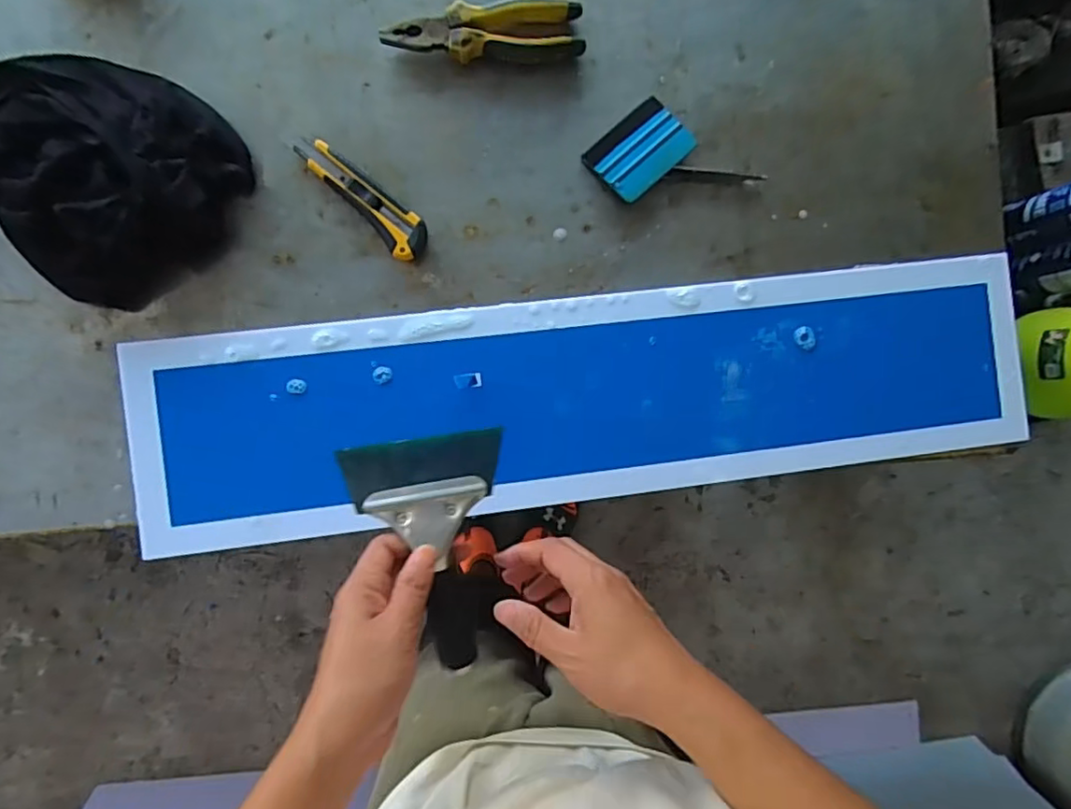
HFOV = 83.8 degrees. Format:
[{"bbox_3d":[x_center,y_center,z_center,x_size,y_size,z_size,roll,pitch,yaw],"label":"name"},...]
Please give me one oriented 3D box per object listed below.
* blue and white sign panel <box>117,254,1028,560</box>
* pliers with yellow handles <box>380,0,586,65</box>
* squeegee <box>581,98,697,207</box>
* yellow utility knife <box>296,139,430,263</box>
[{"bbox_3d":[0.066,-0.008,0.592,0.870,0.012,0.196,-7,90,-6],"label":"blue and white sign panel"},{"bbox_3d":[-0.049,-0.358,0.576,0.188,0.027,0.048,-7,90,-6],"label":"pliers with yellow handles"},{"bbox_3d":[0.105,-0.254,0.596,0.097,0.017,0.069,-41,94,-4],"label":"squeegee"},{"bbox_3d":[-0.160,-0.198,0.567,0.039,0.018,0.143,-45,94,-4],"label":"yellow utility knife"}]

